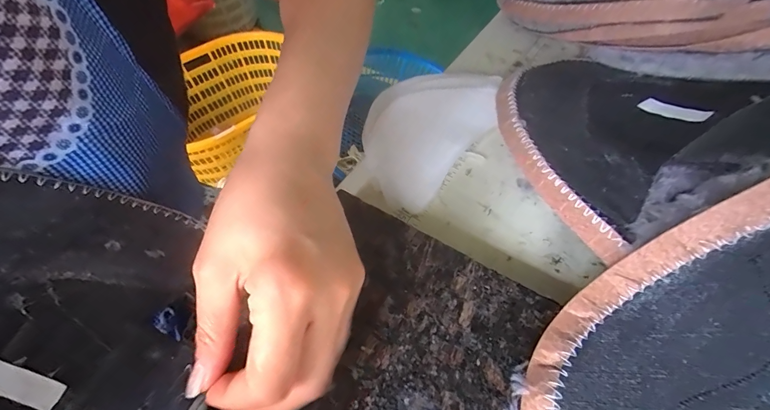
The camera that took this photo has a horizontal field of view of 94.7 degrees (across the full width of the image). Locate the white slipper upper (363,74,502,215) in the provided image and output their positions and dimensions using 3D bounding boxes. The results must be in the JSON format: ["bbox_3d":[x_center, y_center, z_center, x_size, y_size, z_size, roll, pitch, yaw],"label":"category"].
[{"bbox_3d":[0.037,-0.070,0.314,0.093,0.028,0.156,36,64,23],"label":"white slipper upper"}]

